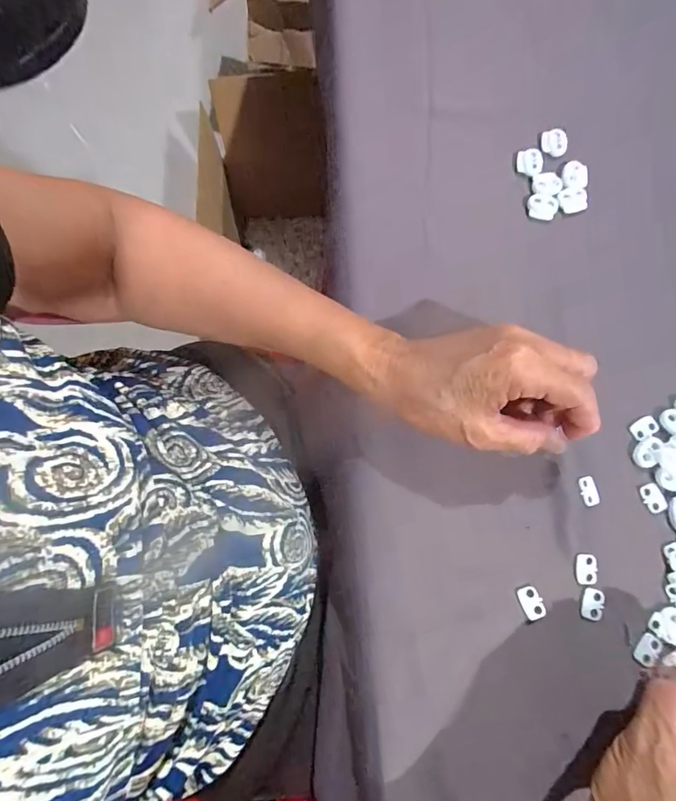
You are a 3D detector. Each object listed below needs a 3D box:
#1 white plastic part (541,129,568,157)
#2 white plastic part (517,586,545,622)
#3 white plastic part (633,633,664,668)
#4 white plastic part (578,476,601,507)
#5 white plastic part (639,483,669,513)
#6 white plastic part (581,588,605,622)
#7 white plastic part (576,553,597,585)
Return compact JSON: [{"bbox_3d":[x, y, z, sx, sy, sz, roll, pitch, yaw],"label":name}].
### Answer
[{"bbox_3d":[0.171,-0.204,0.358,0.021,0.011,0.019,25,79,6],"label":"white plastic part"},{"bbox_3d":[0.122,0.128,0.286,0.013,0.004,0.020,-22,78,-4],"label":"white plastic part"},{"bbox_3d":[0.192,0.155,0.280,0.013,0.004,0.019,41,81,9],"label":"white plastic part"},{"bbox_3d":[0.166,0.060,0.298,0.012,0.004,0.019,-11,78,-2],"label":"white plastic part"},{"bbox_3d":[0.209,0.064,0.299,0.013,0.004,0.019,-18,78,-4],"label":"white plastic part"},{"bbox_3d":[0.162,0.129,0.286,0.013,0.004,0.019,15,78,4],"label":"white plastic part"},{"bbox_3d":[0.160,0.108,0.290,0.013,0.004,0.019,7,78,2],"label":"white plastic part"}]

